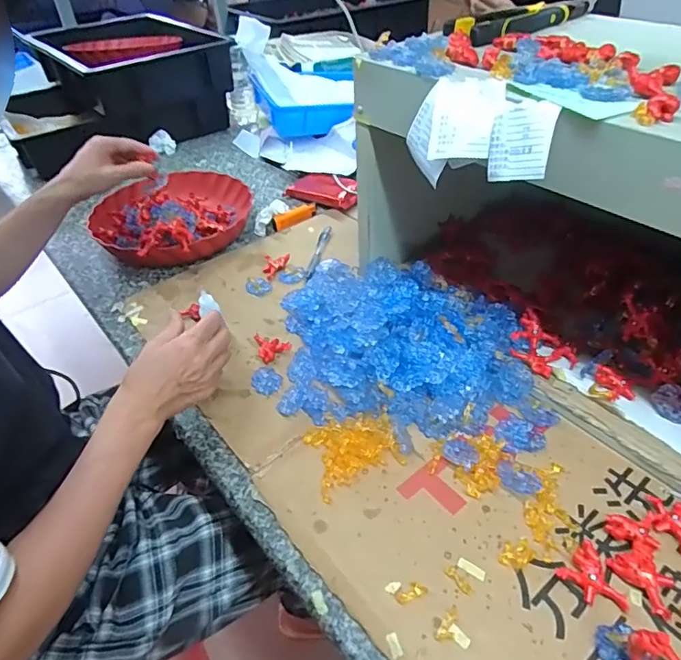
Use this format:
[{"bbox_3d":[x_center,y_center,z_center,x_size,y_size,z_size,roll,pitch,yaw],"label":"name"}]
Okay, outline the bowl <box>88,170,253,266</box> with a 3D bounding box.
[{"bbox_3d":[-0.260,-0.184,0.766,0.237,0.079,0.257,-5,42,-1],"label":"bowl"}]

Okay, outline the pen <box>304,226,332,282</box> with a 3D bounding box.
[{"bbox_3d":[-0.030,-0.112,0.714,0.016,0.012,0.140,5,43,9],"label":"pen"}]

